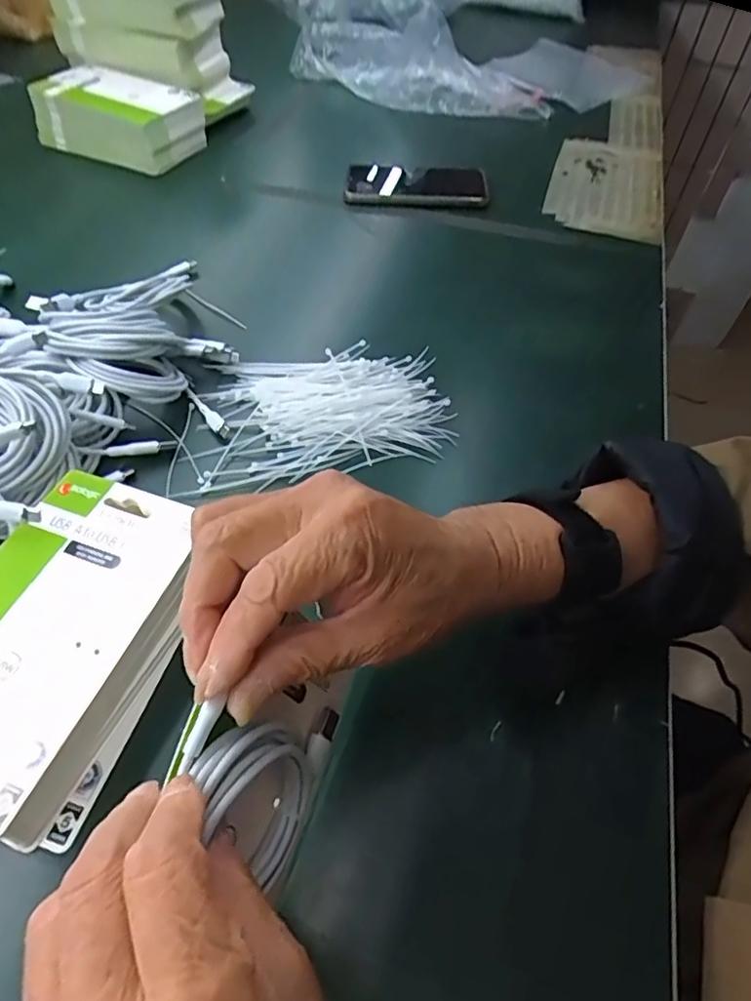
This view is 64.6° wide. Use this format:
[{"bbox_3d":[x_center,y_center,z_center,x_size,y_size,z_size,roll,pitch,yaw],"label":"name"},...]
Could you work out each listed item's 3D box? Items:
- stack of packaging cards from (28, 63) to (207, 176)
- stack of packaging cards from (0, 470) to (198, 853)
[{"bbox_3d":[-0.300,-0.446,0.692,0.180,0.060,0.097,18,53,10],"label":"stack of packaging cards"},{"bbox_3d":[-0.165,0.073,0.316,0.115,0.041,0.176,13,52,7],"label":"stack of packaging cards"}]

